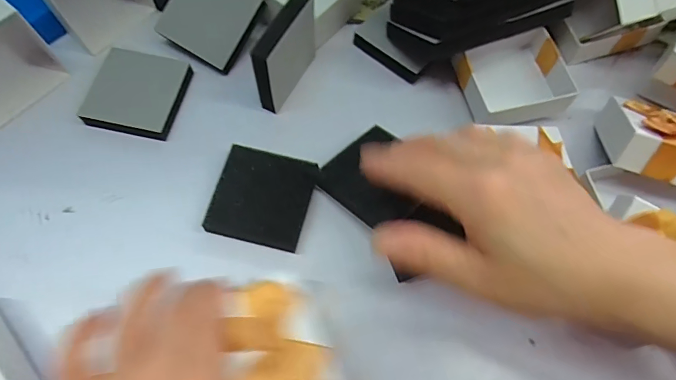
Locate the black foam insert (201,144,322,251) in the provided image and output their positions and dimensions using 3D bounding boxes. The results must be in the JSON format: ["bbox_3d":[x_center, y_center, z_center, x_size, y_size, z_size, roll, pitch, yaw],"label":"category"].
[{"bbox_3d":[-0.052,0.006,0.302,0.063,0.013,0.064,15,67,3],"label":"black foam insert"}]

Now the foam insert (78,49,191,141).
[{"bbox_3d":[-0.153,-0.074,0.329,0.065,0.013,0.067,11,67,1],"label":"foam insert"}]

